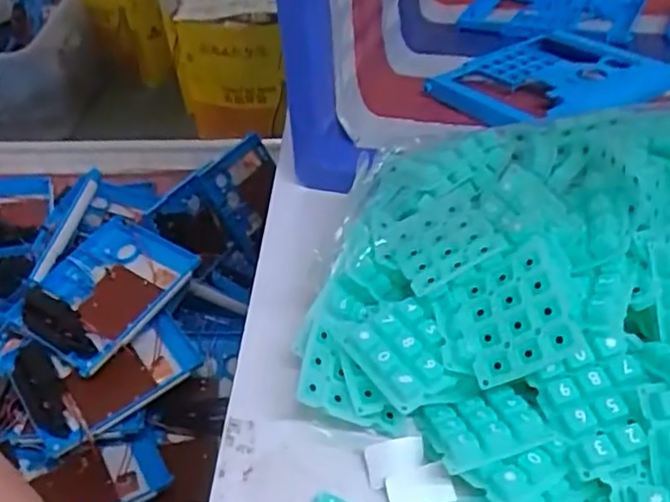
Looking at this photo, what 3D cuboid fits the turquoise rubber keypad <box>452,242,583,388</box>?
[{"bbox_3d":[0.085,0.031,0.312,0.049,0.013,0.057,-28,52,27],"label":"turquoise rubber keypad"}]

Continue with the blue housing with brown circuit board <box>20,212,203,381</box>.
[{"bbox_3d":[-0.241,0.038,0.696,0.133,0.032,0.164,20,46,26],"label":"blue housing with brown circuit board"}]

